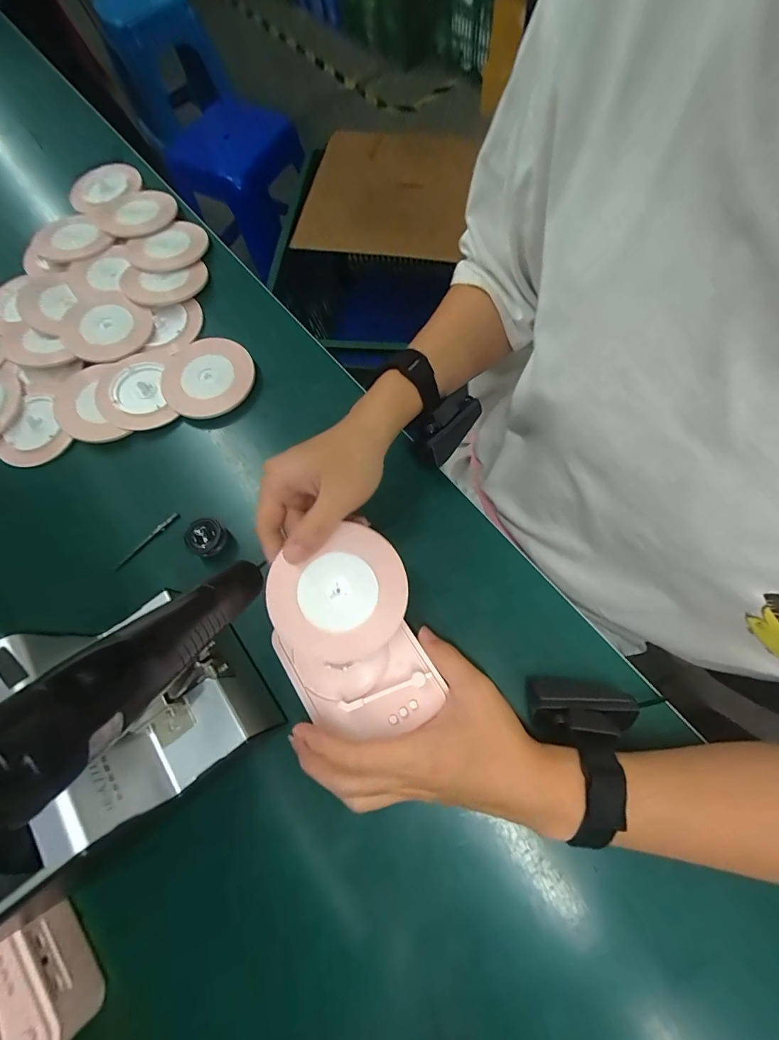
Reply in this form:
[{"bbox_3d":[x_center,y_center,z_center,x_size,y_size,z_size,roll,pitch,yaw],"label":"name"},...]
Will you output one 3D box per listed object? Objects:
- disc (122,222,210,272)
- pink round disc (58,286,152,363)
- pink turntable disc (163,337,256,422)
[{"bbox_3d":[-0.286,-0.354,0.524,0.091,0.014,0.097,-2,72,5],"label":"disc"},{"bbox_3d":[-0.340,-0.231,0.478,0.104,0.012,0.093,33,78,14],"label":"pink round disc"},{"bbox_3d":[-0.204,-0.159,0.450,0.105,0.010,0.097,-2,72,5],"label":"pink turntable disc"}]

